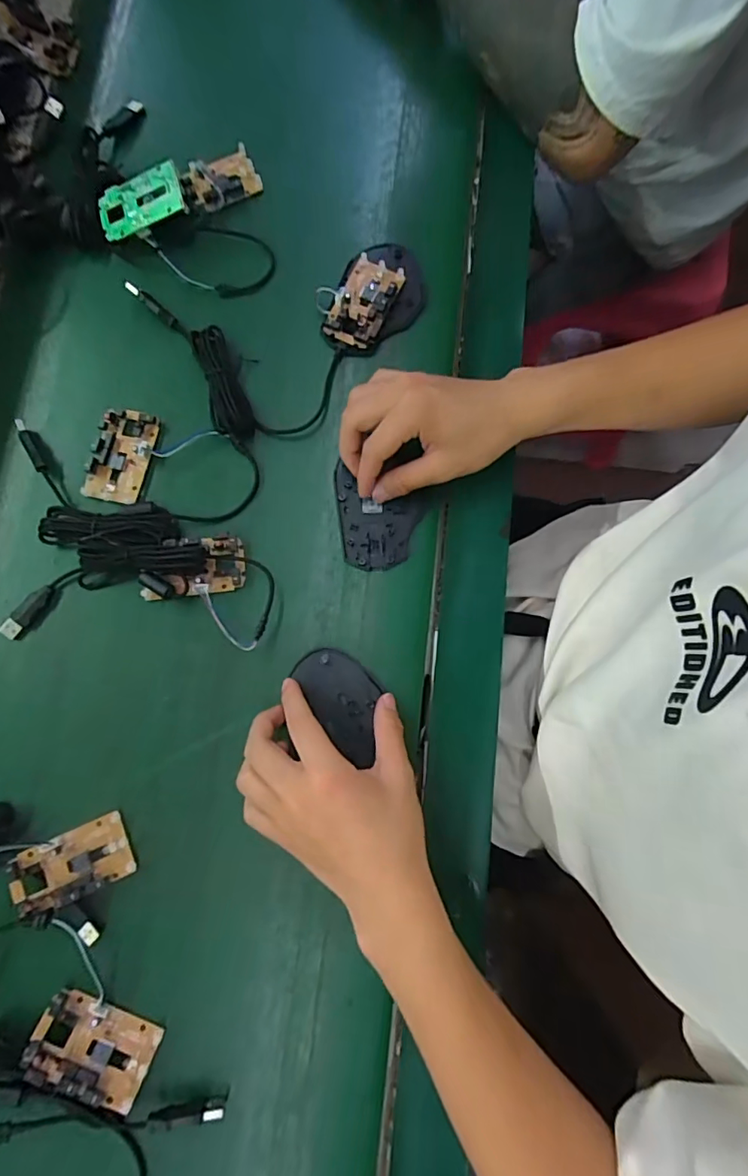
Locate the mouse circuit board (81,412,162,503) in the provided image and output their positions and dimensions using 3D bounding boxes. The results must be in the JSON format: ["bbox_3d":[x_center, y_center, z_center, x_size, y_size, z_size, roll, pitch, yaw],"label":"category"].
[{"bbox_3d":[-0.206,-0.109,0.424,0.047,0.009,0.077,9,80,2],"label":"mouse circuit board"}]

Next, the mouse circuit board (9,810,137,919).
[{"bbox_3d":[-0.213,0.195,0.364,0.077,0.014,0.045,-21,75,-13],"label":"mouse circuit board"}]

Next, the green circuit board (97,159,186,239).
[{"bbox_3d":[-0.204,-0.336,0.449,0.077,0.007,0.047,-10,84,13],"label":"green circuit board"}]

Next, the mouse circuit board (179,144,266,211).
[{"bbox_3d":[-0.141,-0.371,0.472,0.070,0.016,0.053,-26,81,-4],"label":"mouse circuit board"}]

